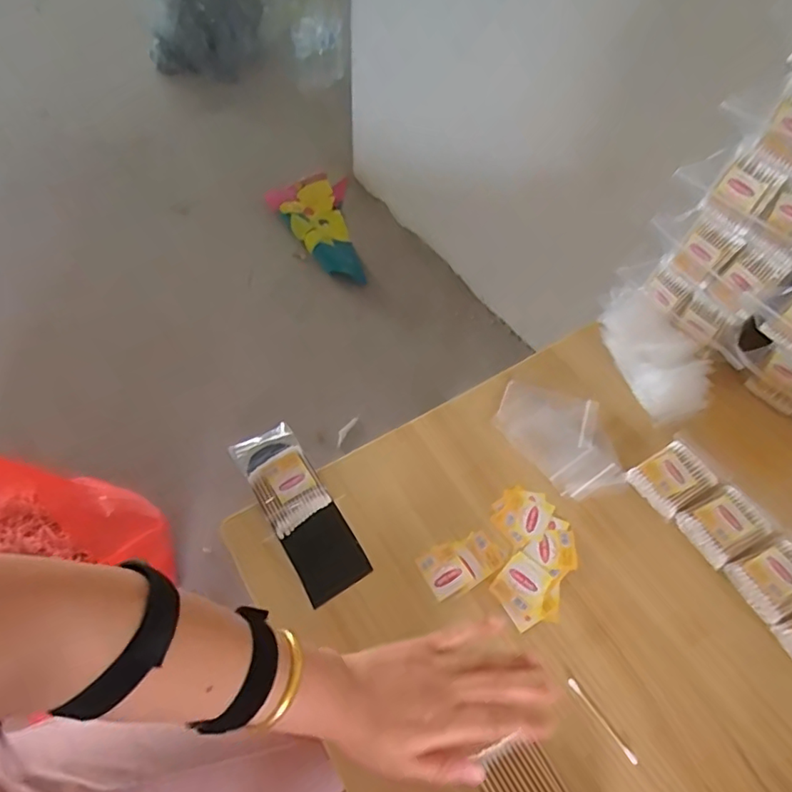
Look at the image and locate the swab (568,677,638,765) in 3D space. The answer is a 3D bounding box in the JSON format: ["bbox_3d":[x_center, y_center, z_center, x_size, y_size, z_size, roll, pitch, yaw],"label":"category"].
[{"bbox_3d":[0.166,0.261,0.456,0.006,0.004,0.072,-30,61,-19],"label":"swab"}]

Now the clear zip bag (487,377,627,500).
[{"bbox_3d":[0.177,0.039,0.606,0.101,0.005,0.147,-31,63,-22],"label":"clear zip bag"}]

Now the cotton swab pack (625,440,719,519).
[{"bbox_3d":[0.280,0.082,0.572,0.074,0.011,0.056,-27,61,-20],"label":"cotton swab pack"}]

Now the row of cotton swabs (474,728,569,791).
[{"bbox_3d":[0.100,0.300,0.428,0.055,0.008,0.062,-26,60,-17],"label":"row of cotton swabs"}]

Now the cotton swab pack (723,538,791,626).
[{"bbox_3d":[0.347,0.166,0.514,0.073,0.012,0.055,-21,59,-17],"label":"cotton swab pack"}]

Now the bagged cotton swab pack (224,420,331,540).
[{"bbox_3d":[-0.116,0.080,0.572,0.064,0.013,0.111,-28,62,-21],"label":"bagged cotton swab pack"}]

